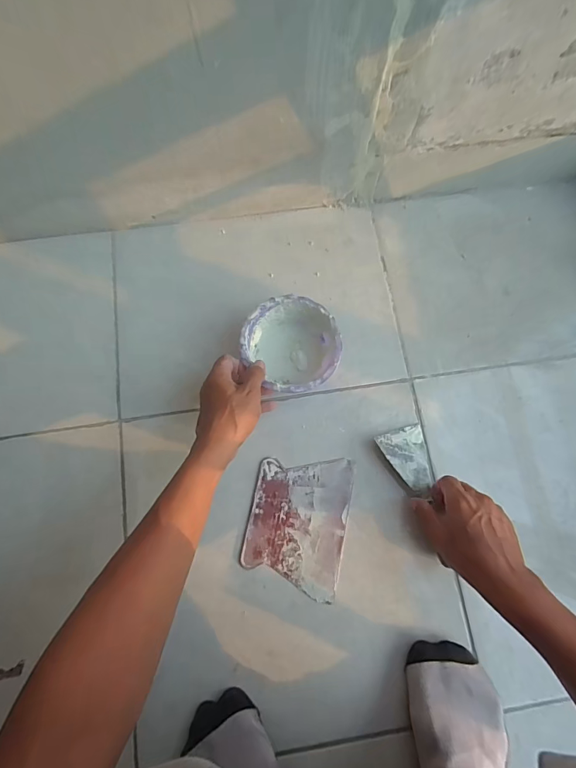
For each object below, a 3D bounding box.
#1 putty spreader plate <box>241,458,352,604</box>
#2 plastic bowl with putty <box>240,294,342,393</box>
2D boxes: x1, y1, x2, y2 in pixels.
[{"bbox_3d":[0.013,0.175,0.486,0.122,0.004,0.162,11,77,1],"label":"putty spreader plate"},{"bbox_3d":[0.005,-0.048,0.503,0.119,0.049,0.125,0,77,-2],"label":"plastic bowl with putty"}]

